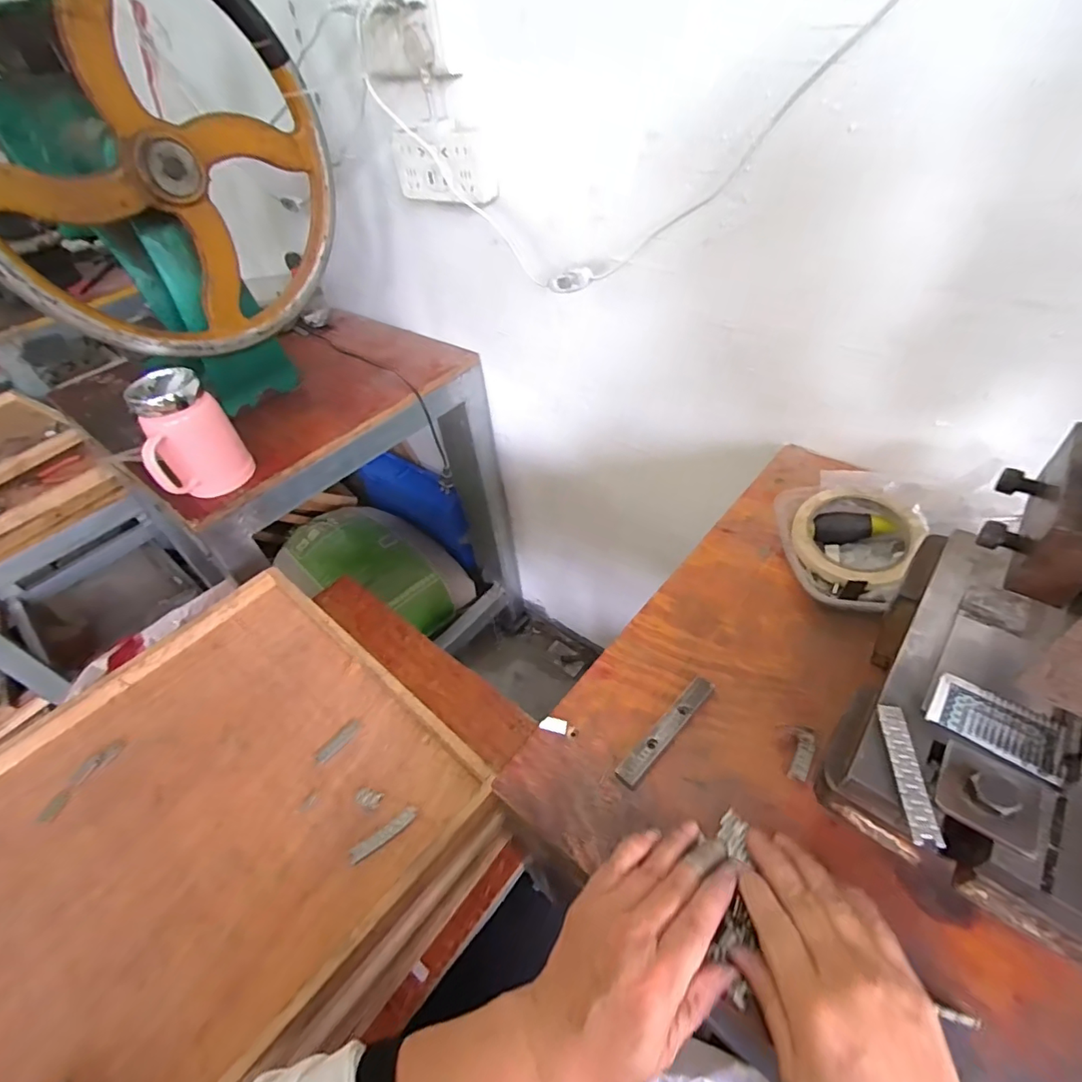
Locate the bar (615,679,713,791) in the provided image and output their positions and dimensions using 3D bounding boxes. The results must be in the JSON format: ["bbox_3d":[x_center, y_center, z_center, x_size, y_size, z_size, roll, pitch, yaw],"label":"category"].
[{"bbox_3d":[0.091,0.137,0.379,0.016,0.011,0.099,33,58,33],"label":"bar"}]

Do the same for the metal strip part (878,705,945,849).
[{"bbox_3d":[0.183,0.114,0.260,0.013,0.004,0.067,4,47,11],"label":"metal strip part"}]

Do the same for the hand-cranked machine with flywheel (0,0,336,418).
[{"bbox_3d":[-0.497,-0.414,0.649,0.296,0.466,0.374,25,54,28],"label":"hand-cranked machine with flywheel"}]

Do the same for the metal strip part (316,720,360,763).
[{"bbox_3d":[-0.190,0.187,0.489,0.015,0.004,0.046,25,54,28],"label":"metal strip part"}]

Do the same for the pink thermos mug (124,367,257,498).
[{"bbox_3d":[-0.428,-0.125,0.638,0.099,0.139,0.096,-30,50,-20],"label":"pink thermos mug"}]

